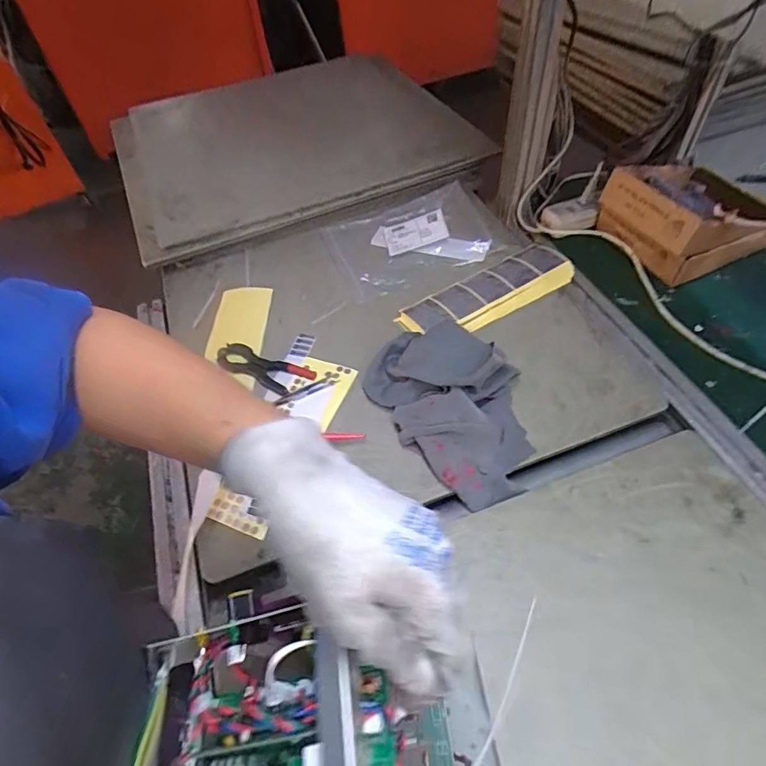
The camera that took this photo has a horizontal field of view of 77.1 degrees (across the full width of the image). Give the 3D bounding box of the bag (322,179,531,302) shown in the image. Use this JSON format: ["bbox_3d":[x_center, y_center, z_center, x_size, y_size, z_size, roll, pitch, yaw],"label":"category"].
[{"bbox_3d":[0.072,-0.252,0.814,0.299,0.034,0.209,-21,53,-10],"label":"bag"}]

